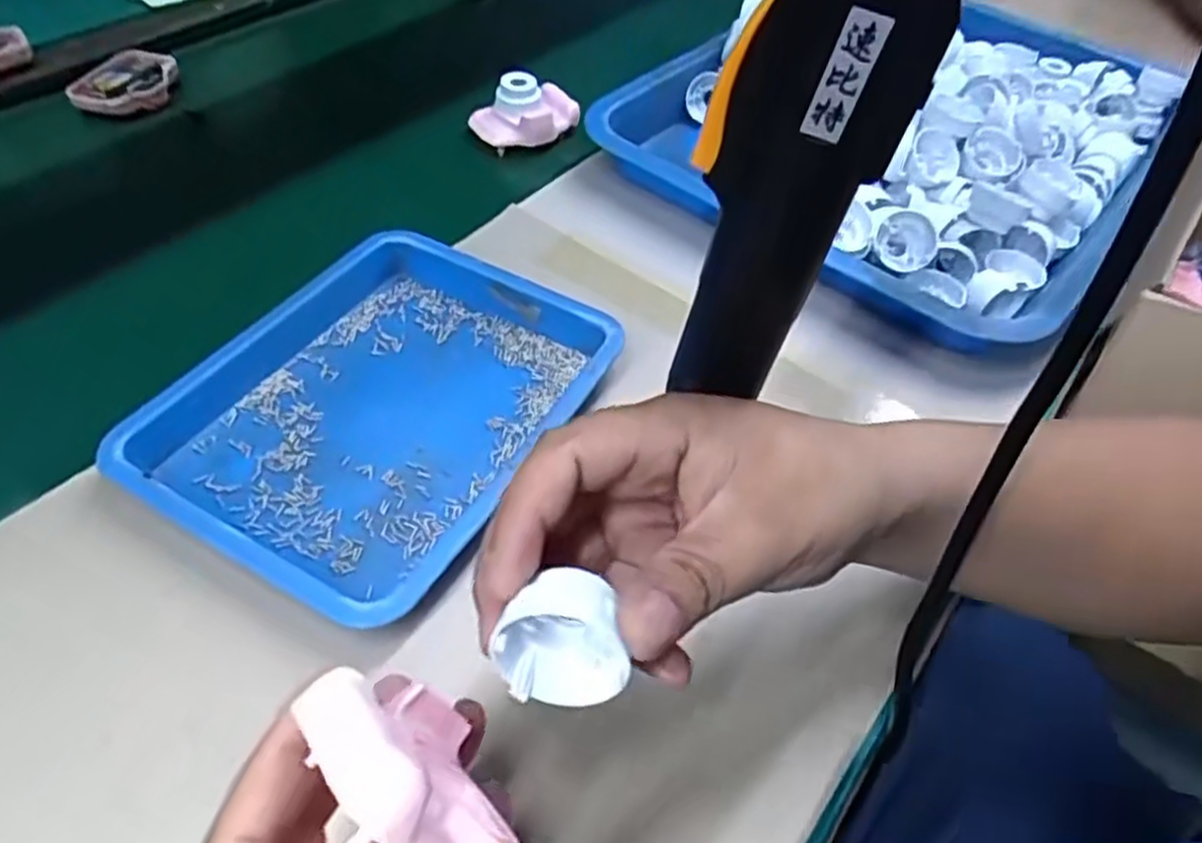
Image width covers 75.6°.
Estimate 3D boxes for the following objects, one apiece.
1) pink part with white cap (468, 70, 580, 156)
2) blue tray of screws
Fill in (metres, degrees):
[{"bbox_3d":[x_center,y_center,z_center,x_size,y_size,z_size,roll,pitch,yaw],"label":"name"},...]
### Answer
[{"bbox_3d":[-0.057,-0.245,0.606,0.083,0.039,0.052,-15,53,-14],"label":"pink part with white cap"},{"bbox_3d":[-0.113,-0.011,0.397,0.181,0.027,0.211,24,51,16],"label":"blue tray of screws"}]

